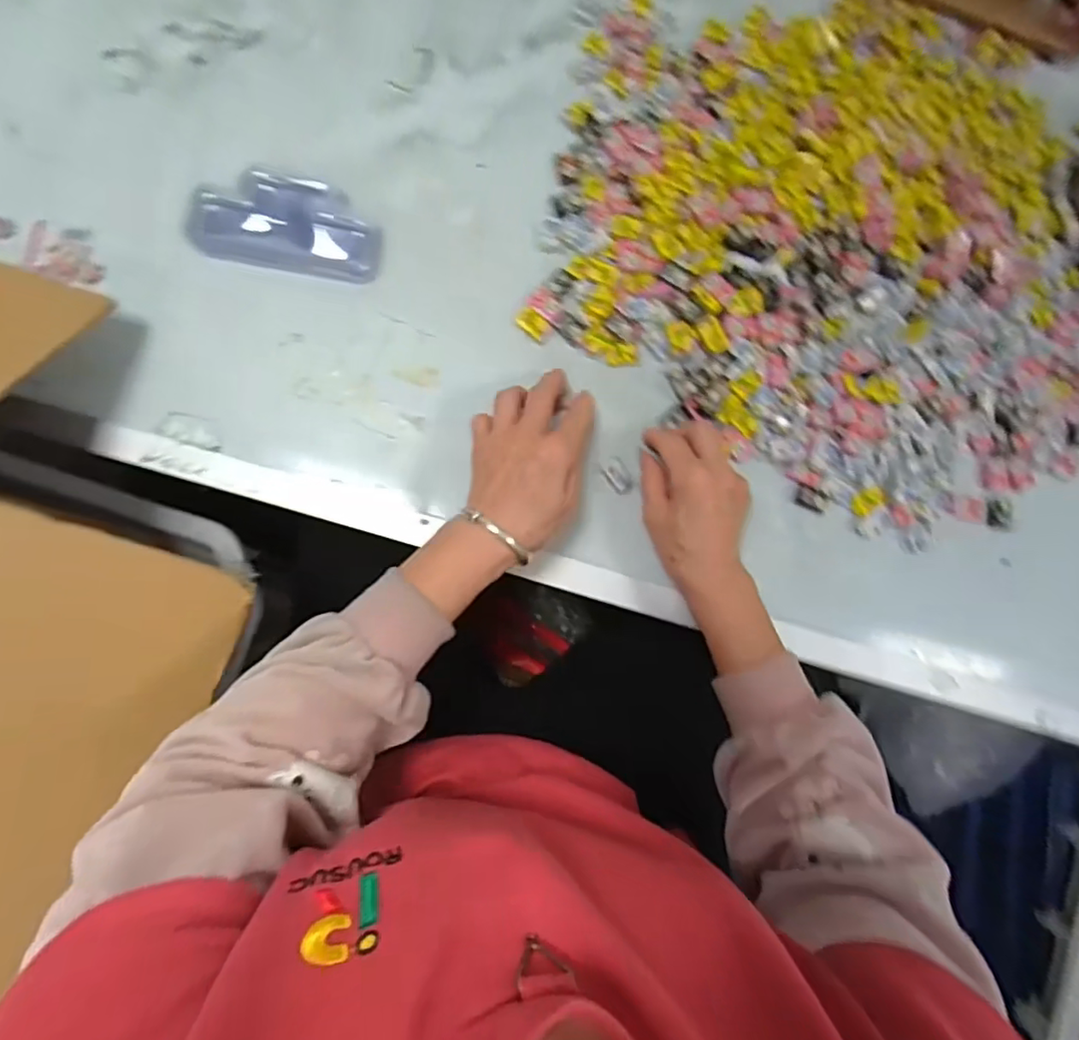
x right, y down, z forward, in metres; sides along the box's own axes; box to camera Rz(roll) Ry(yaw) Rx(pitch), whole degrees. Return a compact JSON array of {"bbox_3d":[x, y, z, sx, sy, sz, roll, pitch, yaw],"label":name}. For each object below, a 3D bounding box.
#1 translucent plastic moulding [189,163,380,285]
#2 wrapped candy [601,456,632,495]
[{"bbox_3d":[-0.195,-0.234,0.458,0.140,0.019,0.076,11,81,-4],"label":"translucent plastic moulding"},{"bbox_3d":[0.061,-0.034,0.458,0.019,0.005,0.030,-26,85,-8],"label":"wrapped candy"}]

